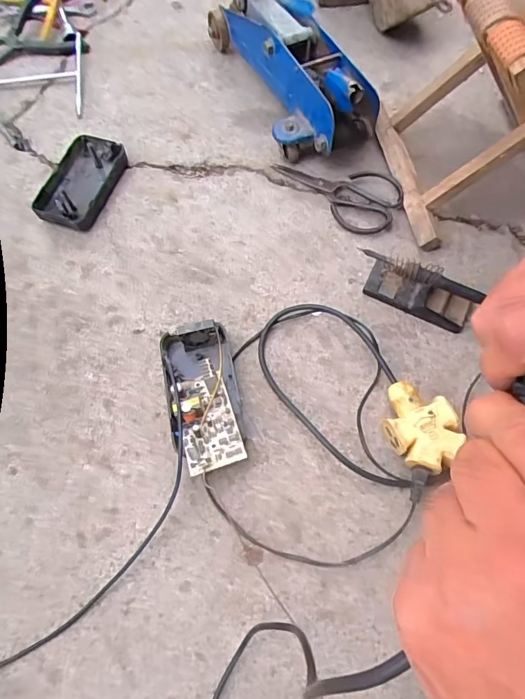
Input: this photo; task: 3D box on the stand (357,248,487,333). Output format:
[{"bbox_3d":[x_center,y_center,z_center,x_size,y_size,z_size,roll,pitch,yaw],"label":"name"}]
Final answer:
[{"bbox_3d":[0.219,-0.092,0.629,0.166,0.054,0.066,24,69,11],"label":"stand"}]

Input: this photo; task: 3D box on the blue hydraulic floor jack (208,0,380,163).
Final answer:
[{"bbox_3d":[0.045,-0.481,0.743,0.166,0.154,0.377,-26,68,-10],"label":"blue hydraulic floor jack"}]

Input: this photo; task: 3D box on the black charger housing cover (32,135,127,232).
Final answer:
[{"bbox_3d":[-0.287,-0.269,0.714,0.093,0.030,0.170,17,68,4],"label":"black charger housing cover"}]

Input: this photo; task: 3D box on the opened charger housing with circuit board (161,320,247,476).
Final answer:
[{"bbox_3d":[-0.077,0.060,0.569,0.090,0.053,0.192,-10,66,-4],"label":"opened charger housing with circuit board"}]

